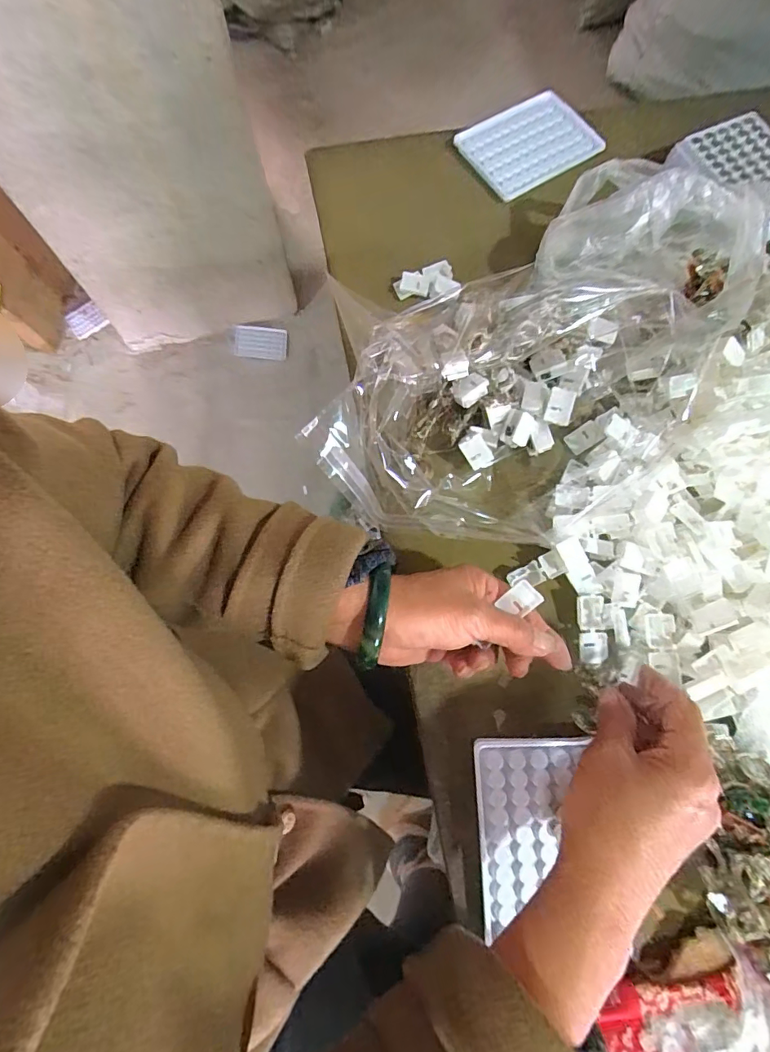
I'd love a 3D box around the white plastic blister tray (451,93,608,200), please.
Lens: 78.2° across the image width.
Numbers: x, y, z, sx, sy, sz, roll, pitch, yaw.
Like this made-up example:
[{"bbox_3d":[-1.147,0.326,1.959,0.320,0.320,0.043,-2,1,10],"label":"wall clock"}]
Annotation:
[{"bbox_3d":[0.147,-0.392,0.486,0.125,0.011,0.095,-33,77,-9],"label":"white plastic blister tray"}]

